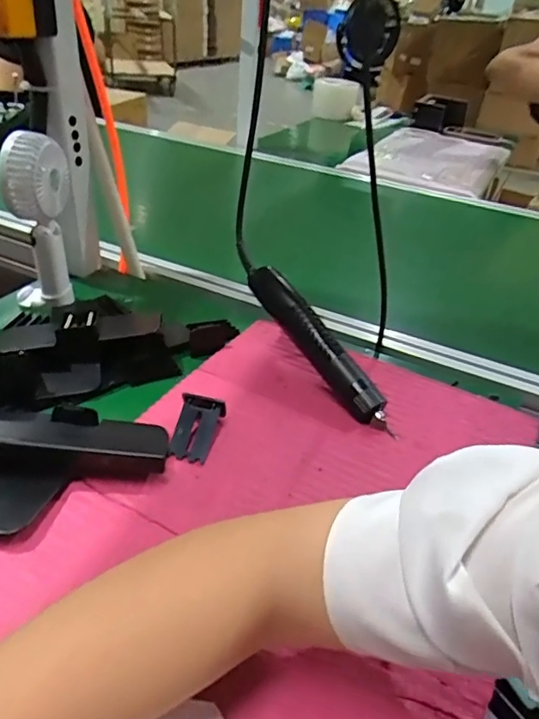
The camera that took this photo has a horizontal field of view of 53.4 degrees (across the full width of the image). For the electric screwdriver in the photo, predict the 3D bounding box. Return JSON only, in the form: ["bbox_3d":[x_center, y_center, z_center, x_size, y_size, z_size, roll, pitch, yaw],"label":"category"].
[{"bbox_3d":[0.046,-0.018,0.539,0.030,0.028,0.214,-23,64,-31],"label":"electric screwdriver"}]

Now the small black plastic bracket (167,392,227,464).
[{"bbox_3d":[-0.063,0.059,0.464,0.039,0.029,0.055,8,35,3],"label":"small black plastic bracket"}]

